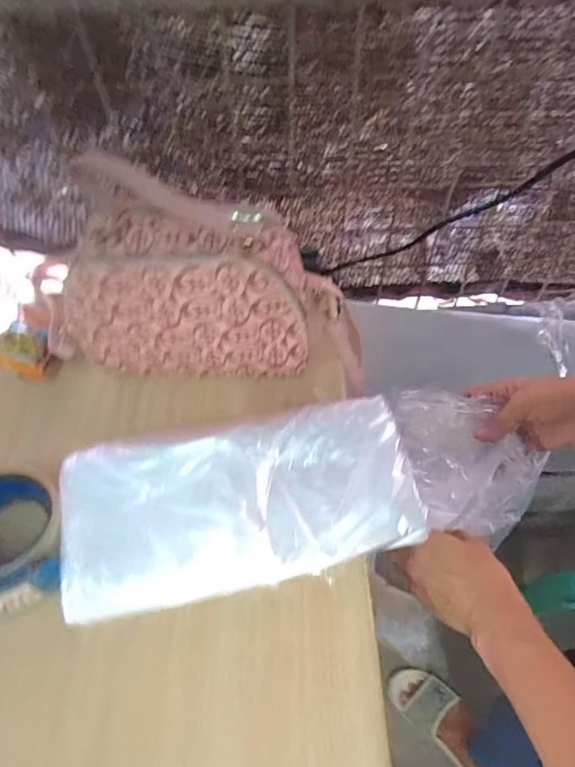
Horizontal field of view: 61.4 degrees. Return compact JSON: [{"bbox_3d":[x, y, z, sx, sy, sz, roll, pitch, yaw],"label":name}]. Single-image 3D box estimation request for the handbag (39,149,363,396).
[{"bbox_3d":[-0.076,-0.085,0.426,0.279,0.191,0.081,1,56,3],"label":"handbag"}]

